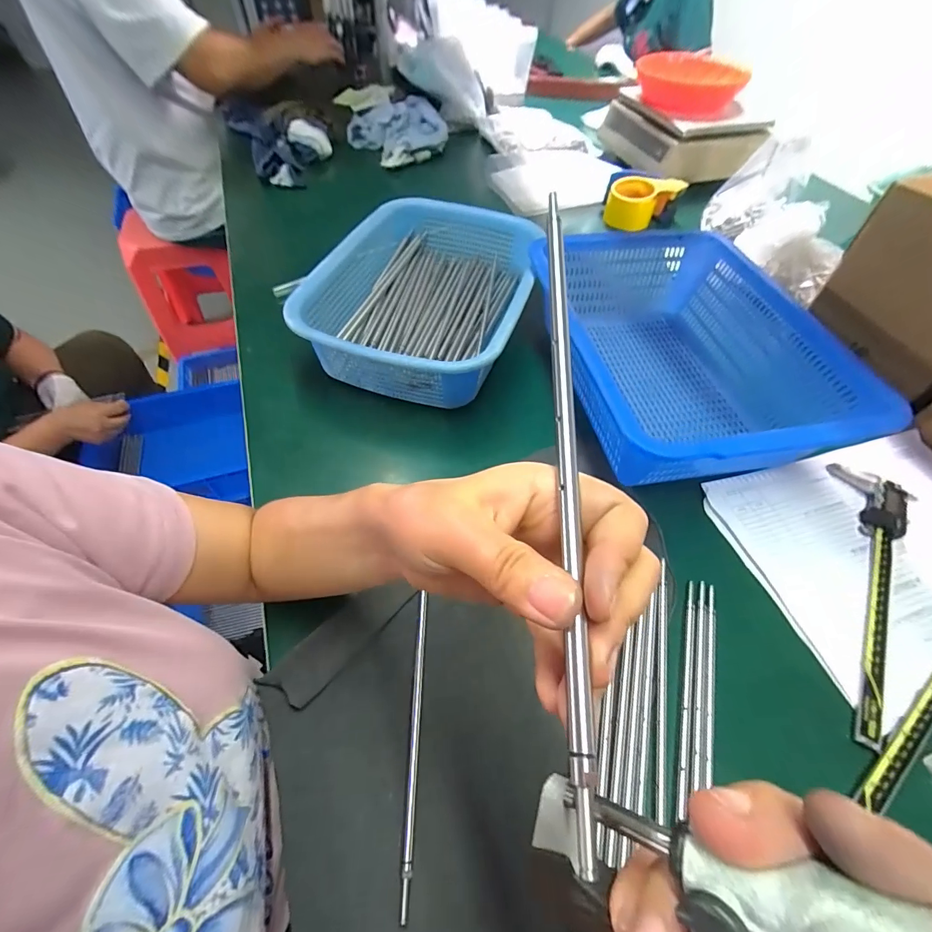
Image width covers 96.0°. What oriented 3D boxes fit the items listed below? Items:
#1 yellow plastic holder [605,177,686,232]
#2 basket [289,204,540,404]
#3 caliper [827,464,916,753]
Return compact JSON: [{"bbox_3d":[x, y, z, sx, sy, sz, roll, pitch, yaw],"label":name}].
[{"bbox_3d":[0.329,-0.488,0.778,0.129,0.068,0.065,-5,53,-4],"label":"yellow plastic holder"},{"bbox_3d":[-0.045,-0.219,0.544,0.241,0.094,0.332,15,56,8],"label":"basket"},{"bbox_3d":[0.369,0.108,0.374,0.066,0.015,0.270,22,56,15],"label":"caliper"}]

